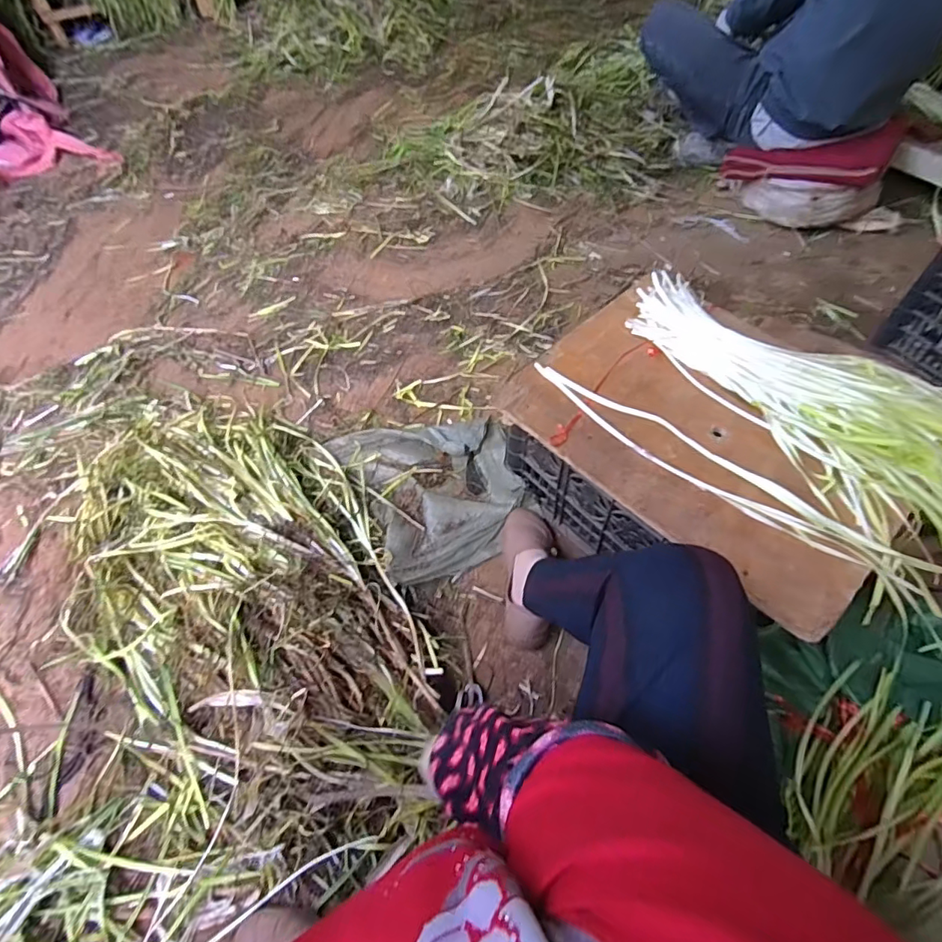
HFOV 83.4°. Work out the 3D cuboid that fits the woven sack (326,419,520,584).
[{"bbox_3d":[-0.070,0.014,1.005,0.315,0.066,0.364,-24,61,-12],"label":"woven sack"}]

